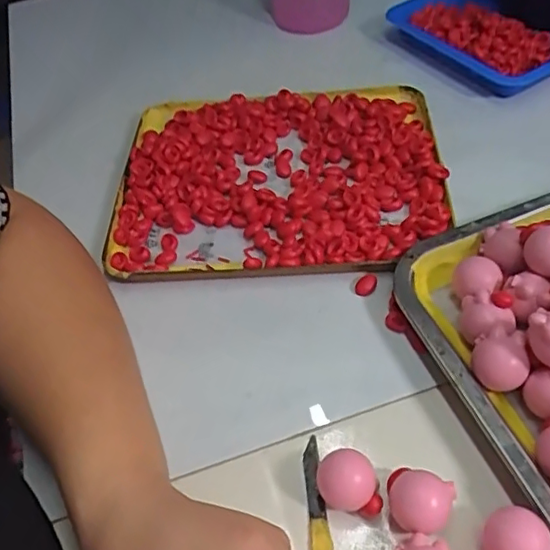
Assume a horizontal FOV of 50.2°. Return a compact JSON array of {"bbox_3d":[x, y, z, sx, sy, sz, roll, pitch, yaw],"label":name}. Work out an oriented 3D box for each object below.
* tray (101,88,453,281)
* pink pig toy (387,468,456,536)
[{"bbox_3d":[0.001,-0.083,0.467,0.247,0.022,0.213,-5,51,10],"label":"tray"},{"bbox_3d":[0.070,0.115,0.291,0.031,0.028,0.027,18,59,26],"label":"pink pig toy"}]

